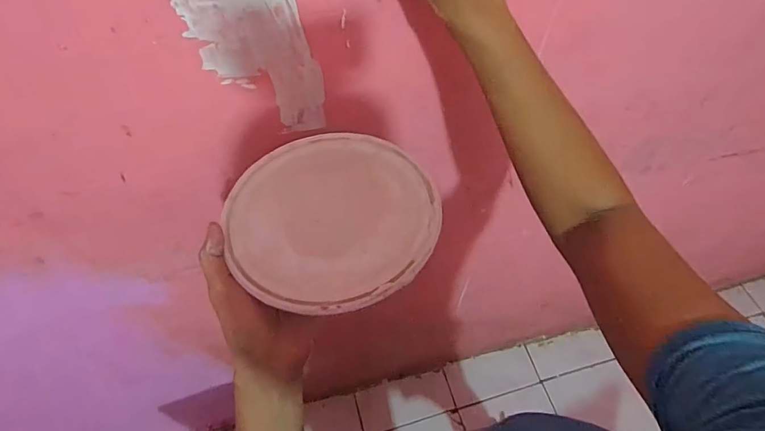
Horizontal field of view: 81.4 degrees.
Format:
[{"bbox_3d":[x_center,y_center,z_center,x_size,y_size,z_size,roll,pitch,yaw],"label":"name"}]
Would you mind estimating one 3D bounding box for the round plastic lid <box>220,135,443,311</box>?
[{"bbox_3d":[-0.042,-0.005,0.372,0.169,0.020,0.179,1,57,-1],"label":"round plastic lid"}]

